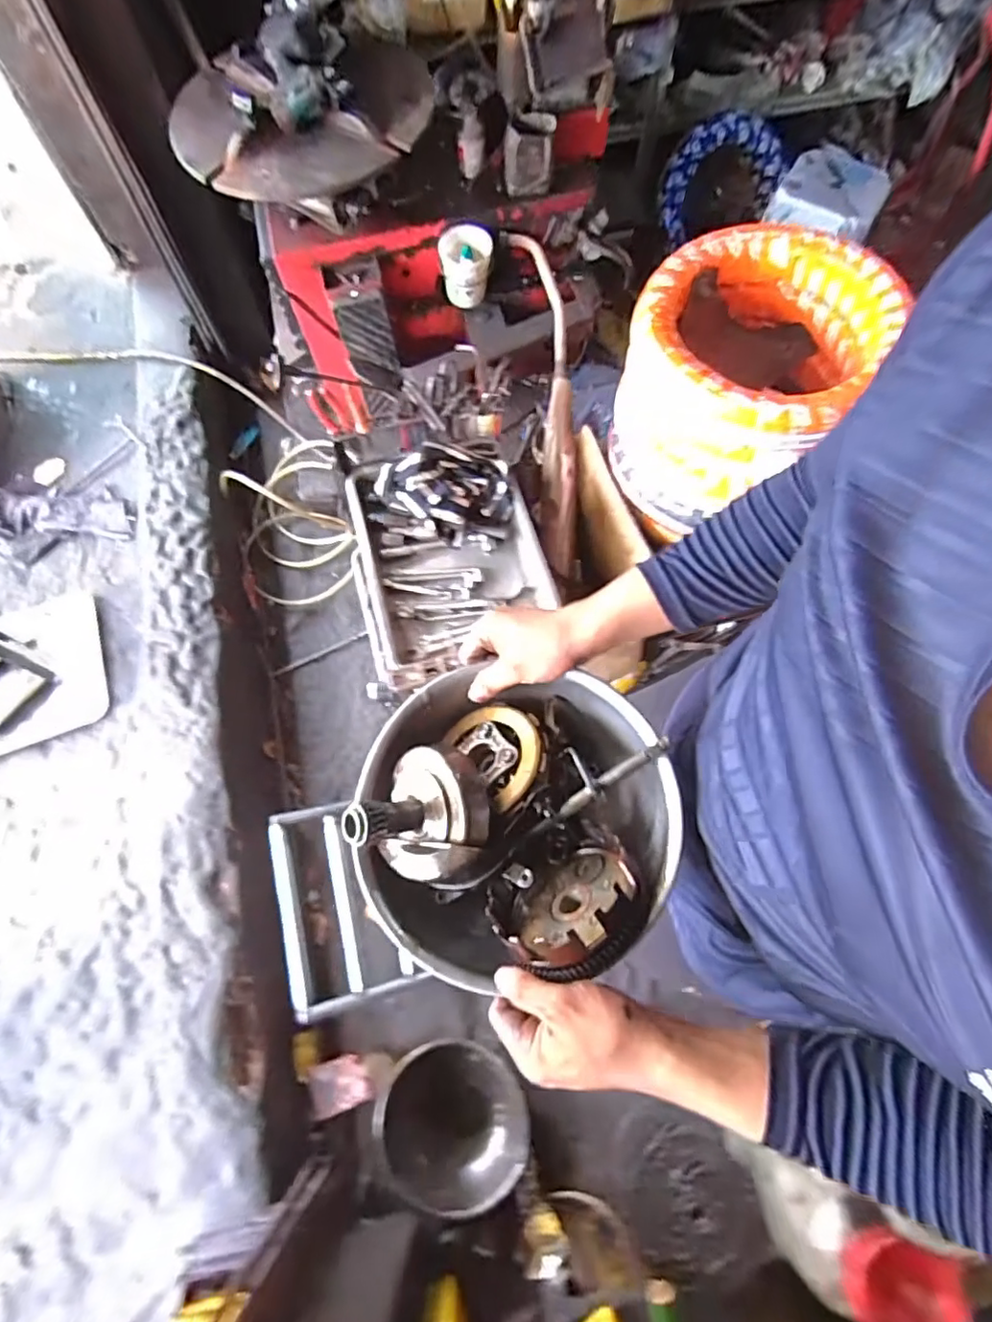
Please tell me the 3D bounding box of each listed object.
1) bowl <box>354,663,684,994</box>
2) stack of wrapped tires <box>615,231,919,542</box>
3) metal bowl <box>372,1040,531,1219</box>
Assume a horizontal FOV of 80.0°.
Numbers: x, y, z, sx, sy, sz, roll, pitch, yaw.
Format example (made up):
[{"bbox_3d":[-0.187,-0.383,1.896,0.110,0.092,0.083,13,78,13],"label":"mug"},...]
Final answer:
[{"bbox_3d":[0.016,0.129,0.491,0.244,0.092,0.237,0,69,0],"label":"bowl"},{"bbox_3d":[0.469,-0.545,1.175,0.396,0.344,0.448,35,74,14],"label":"stack of wrapped tires"},{"bbox_3d":[-0.085,0.920,1.182,0.286,0.102,0.261,0,69,0],"label":"metal bowl"}]

